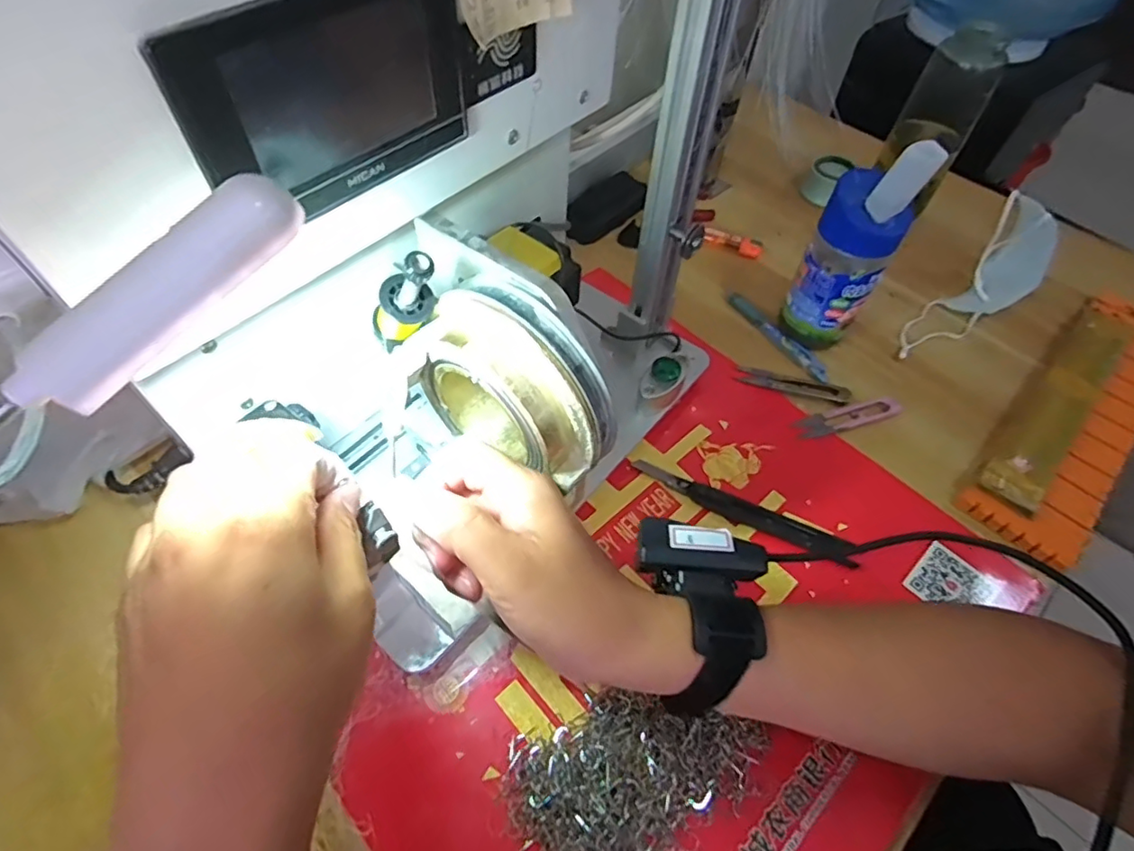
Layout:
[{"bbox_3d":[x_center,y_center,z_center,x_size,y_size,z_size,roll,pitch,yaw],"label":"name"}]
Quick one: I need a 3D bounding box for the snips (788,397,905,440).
[{"bbox_3d":[0.244,-0.007,0.499,0.097,0.006,0.023,-11,55,-10],"label":"snips"}]

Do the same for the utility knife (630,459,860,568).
[{"bbox_3d":[0.134,0.064,0.448,0.174,0.014,0.018,22,56,14],"label":"utility knife"}]

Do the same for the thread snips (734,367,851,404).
[{"bbox_3d":[0.204,-0.038,0.525,0.096,0.004,0.023,12,54,7],"label":"thread snips"}]

